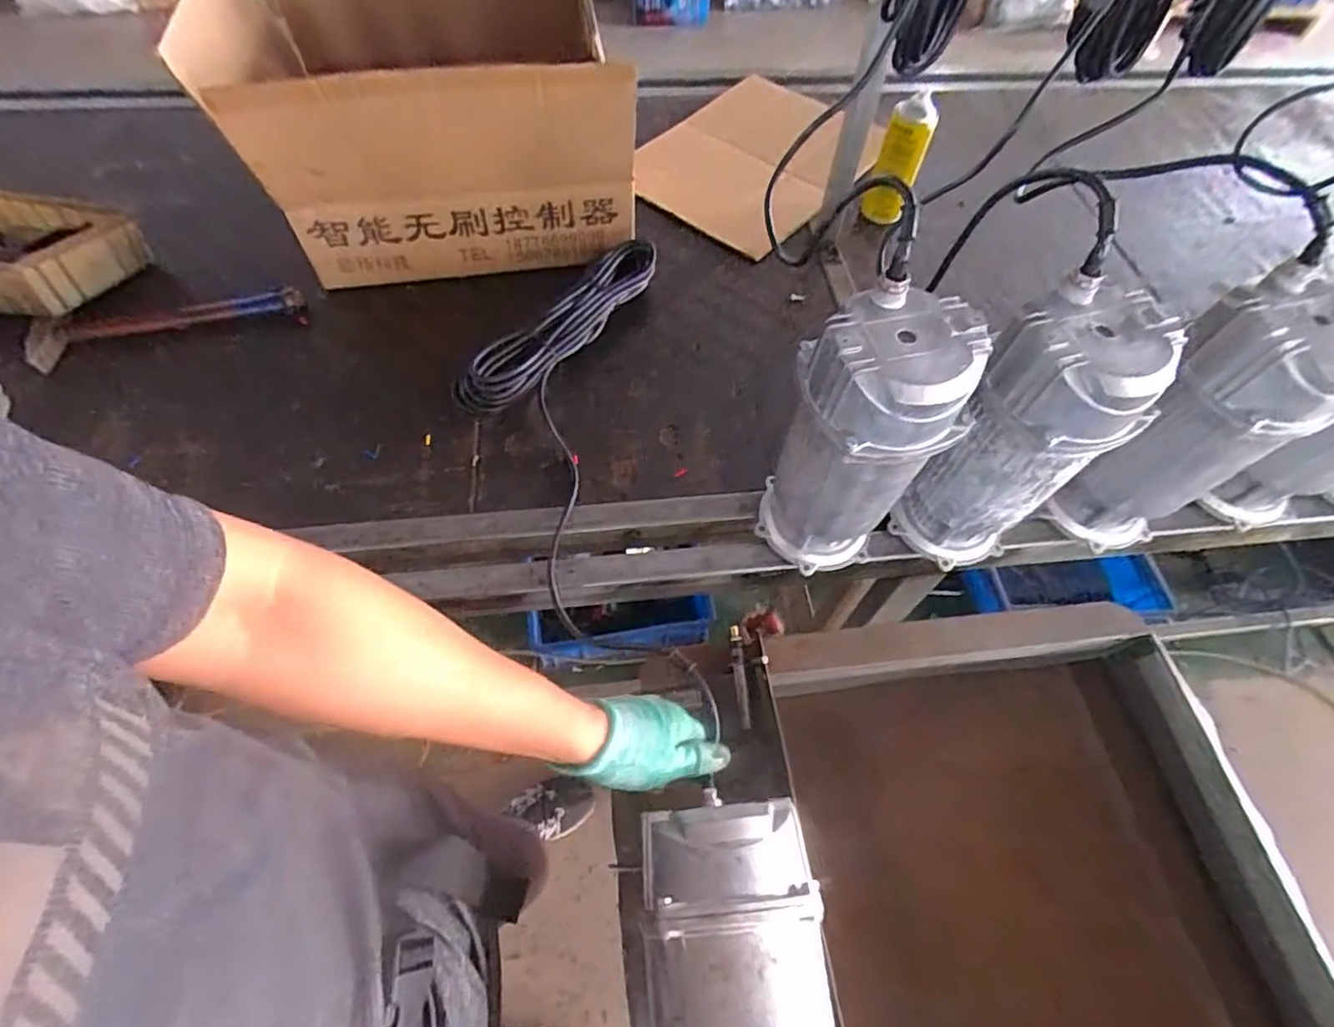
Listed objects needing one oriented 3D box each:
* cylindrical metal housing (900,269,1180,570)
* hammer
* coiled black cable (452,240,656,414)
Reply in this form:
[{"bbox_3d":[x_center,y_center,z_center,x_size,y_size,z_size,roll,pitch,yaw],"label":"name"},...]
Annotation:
[{"bbox_3d":[0.325,-0.057,0.586,0.111,0.292,0.111,1,59,-2],"label":"cylindrical metal housing"},{"bbox_3d":[-0.669,-0.256,0.836,0.344,0.044,0.076,-18,62,-13],"label":"hammer"},{"bbox_3d":[-0.131,-0.247,0.801,0.069,0.060,0.335,32,63,16],"label":"coiled black cable"}]

